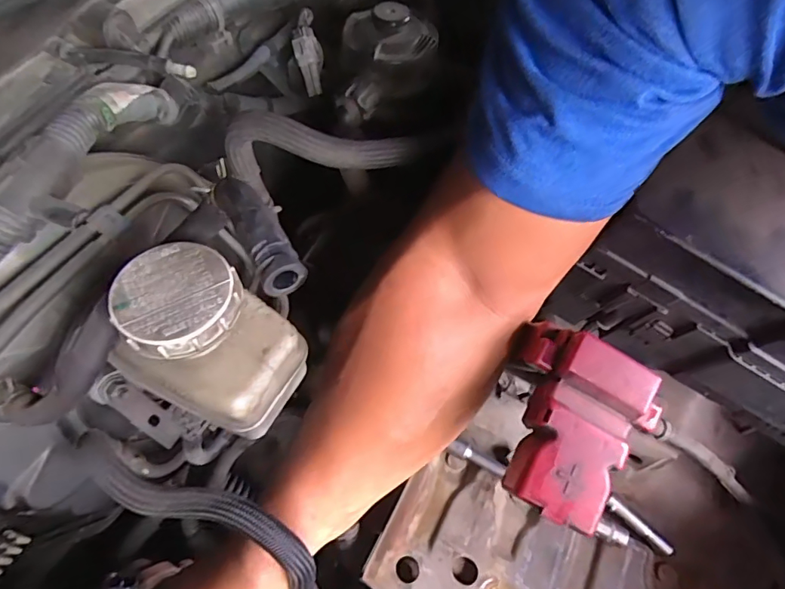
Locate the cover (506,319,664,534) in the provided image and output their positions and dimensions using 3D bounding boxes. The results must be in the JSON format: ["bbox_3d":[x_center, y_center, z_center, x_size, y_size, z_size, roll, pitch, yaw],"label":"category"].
[{"bbox_3d":[0.104,0.075,0.276,0.076,0.037,0.104,15,77,-4],"label":"cover"}]

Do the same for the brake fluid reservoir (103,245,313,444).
[{"bbox_3d":[-0.089,0.023,0.238,0.076,0.060,0.062,19,60,12],"label":"brake fluid reservoir"}]

